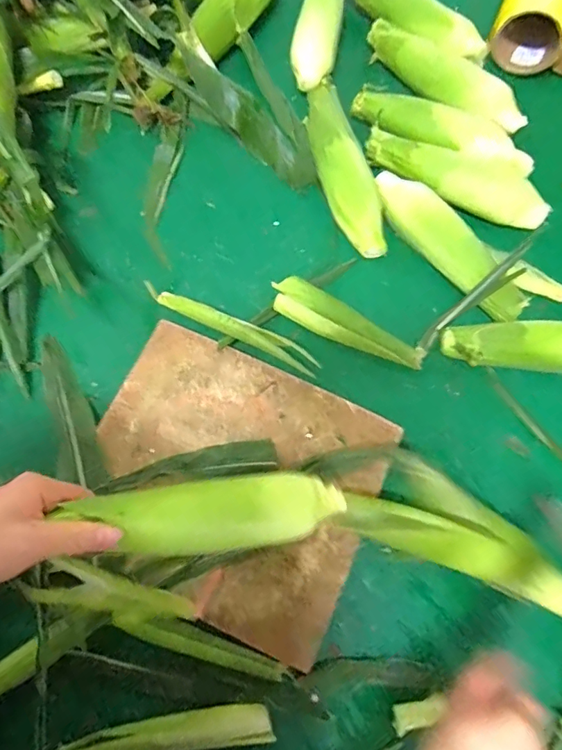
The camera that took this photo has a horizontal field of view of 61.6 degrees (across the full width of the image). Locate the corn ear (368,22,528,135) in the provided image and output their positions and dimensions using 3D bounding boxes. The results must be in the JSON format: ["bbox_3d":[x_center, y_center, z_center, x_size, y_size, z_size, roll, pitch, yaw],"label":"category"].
[{"bbox_3d":[0.211,-0.383,0.612,0.228,0.051,0.042,34,77,7],"label":"corn ear"}]

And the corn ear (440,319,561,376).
[{"bbox_3d":[0.305,-0.030,0.524,0.241,0.048,0.058,3,75,-1],"label":"corn ear"}]

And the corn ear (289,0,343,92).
[{"bbox_3d":[0.052,-0.476,0.642,0.056,0.043,0.225,11,75,1],"label":"corn ear"}]

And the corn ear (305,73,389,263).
[{"bbox_3d":[0.071,-0.259,0.576,0.054,0.042,0.242,-15,77,-6],"label":"corn ear"}]

